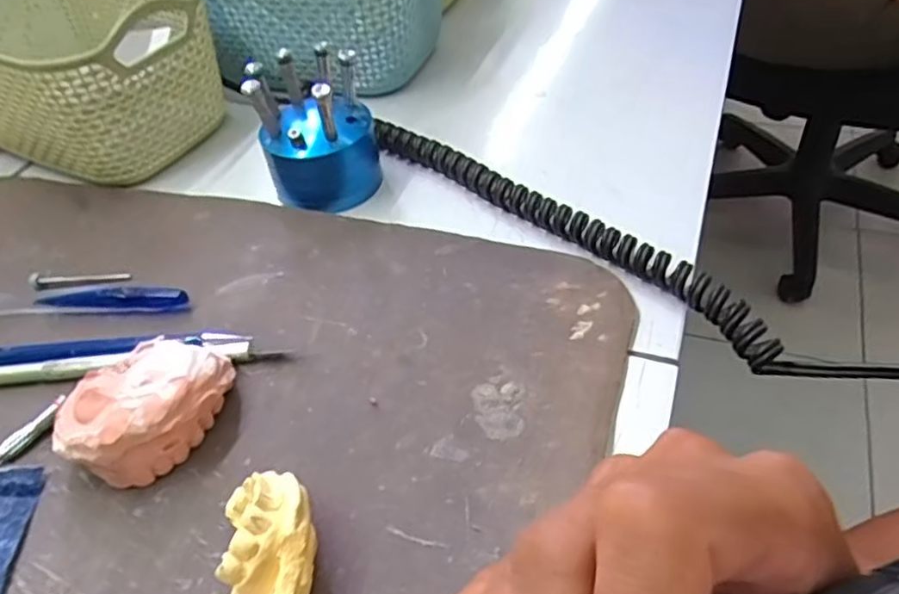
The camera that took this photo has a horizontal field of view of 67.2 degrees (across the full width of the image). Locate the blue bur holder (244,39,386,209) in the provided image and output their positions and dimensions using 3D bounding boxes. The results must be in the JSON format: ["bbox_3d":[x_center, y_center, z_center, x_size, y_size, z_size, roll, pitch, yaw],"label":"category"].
[{"bbox_3d":[-0.070,-0.090,0.355,0.056,0.066,0.059,-11,45,-5],"label":"blue bur holder"}]

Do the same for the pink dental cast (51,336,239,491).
[{"bbox_3d":[-0.113,0.040,0.252,0.043,0.033,0.059,18,49,23],"label":"pink dental cast"}]

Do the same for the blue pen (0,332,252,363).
[{"bbox_3d":[-0.155,0.024,0.290,0.137,0.010,0.009,-5,44,2],"label":"blue pen"}]

